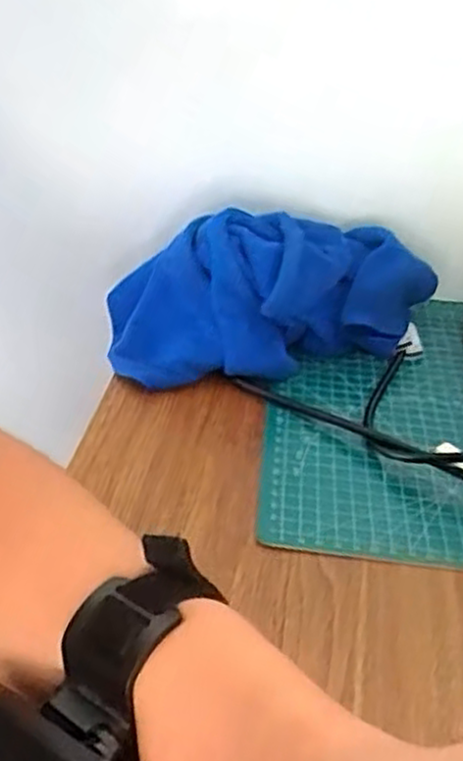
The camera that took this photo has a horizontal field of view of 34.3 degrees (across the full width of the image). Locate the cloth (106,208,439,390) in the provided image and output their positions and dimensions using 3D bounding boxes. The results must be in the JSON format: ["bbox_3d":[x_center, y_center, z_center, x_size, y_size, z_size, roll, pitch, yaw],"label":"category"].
[{"bbox_3d":[0.035,-0.062,0.544,0.247,0.095,0.099,2,36,-6],"label":"cloth"}]

